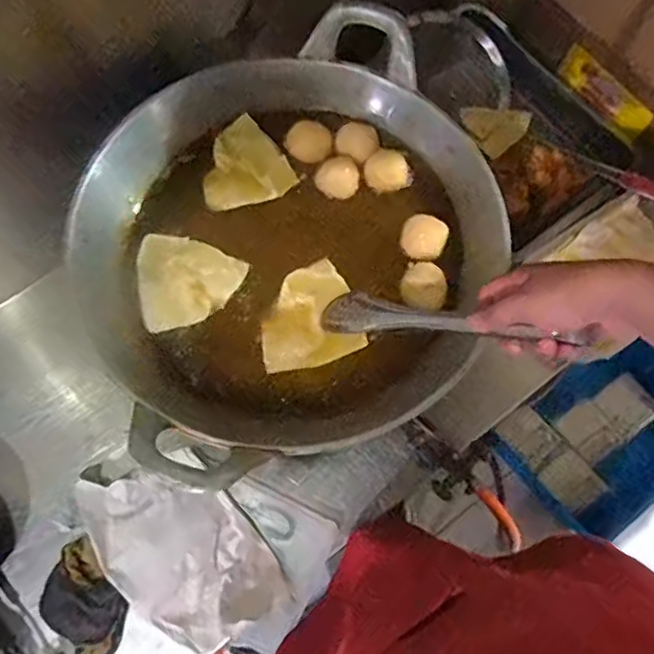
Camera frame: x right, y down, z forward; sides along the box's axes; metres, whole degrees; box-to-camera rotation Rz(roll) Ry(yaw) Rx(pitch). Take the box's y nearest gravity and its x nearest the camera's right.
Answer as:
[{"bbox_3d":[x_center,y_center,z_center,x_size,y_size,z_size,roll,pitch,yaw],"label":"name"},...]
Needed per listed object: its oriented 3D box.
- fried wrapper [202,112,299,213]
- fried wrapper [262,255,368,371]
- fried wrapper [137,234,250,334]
[{"bbox_3d":[-0.103,-0.195,0.734,0.104,0.015,0.116,-25,72,-9],"label":"fried wrapper"},{"bbox_3d":[-0.022,-0.012,0.671,0.105,0.012,0.111,-14,71,-5],"label":"fried wrapper"},{"bbox_3d":[-0.149,-0.054,0.685,0.113,0.016,0.111,-12,71,-4],"label":"fried wrapper"}]

